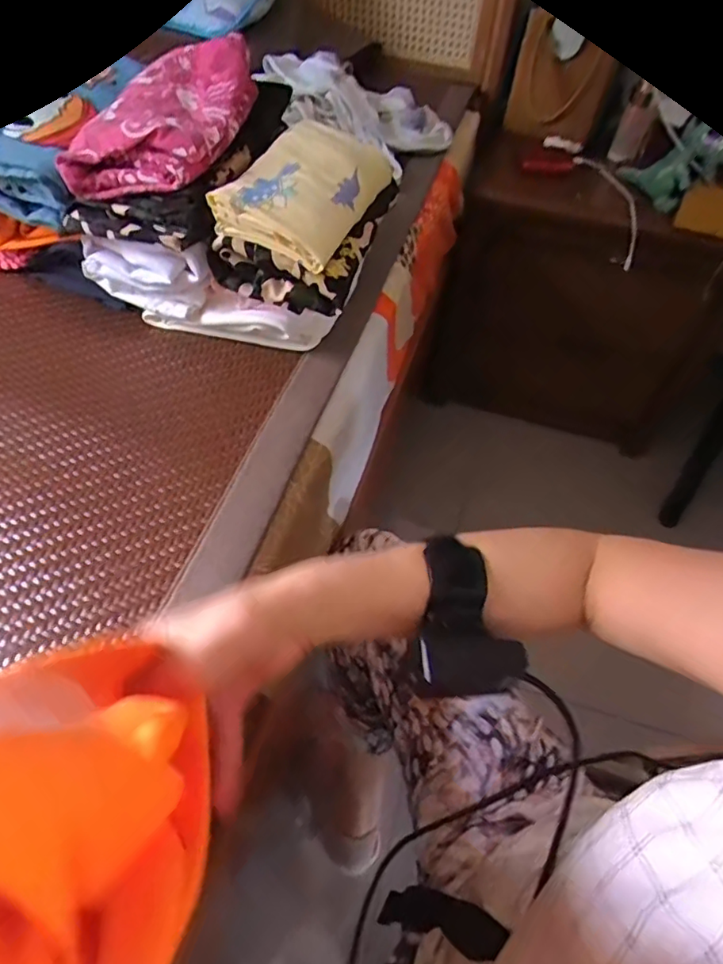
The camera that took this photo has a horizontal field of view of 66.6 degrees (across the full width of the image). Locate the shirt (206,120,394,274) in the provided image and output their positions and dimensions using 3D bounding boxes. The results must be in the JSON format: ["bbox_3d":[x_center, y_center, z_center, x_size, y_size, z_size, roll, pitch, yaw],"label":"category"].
[{"bbox_3d":[-0.047,-0.273,0.507,0.101,0.048,0.168,21,55,12],"label":"shirt"}]

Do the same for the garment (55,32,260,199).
[{"bbox_3d":[-0.174,-0.329,0.499,0.114,0.072,0.183,16,54,9],"label":"garment"}]

